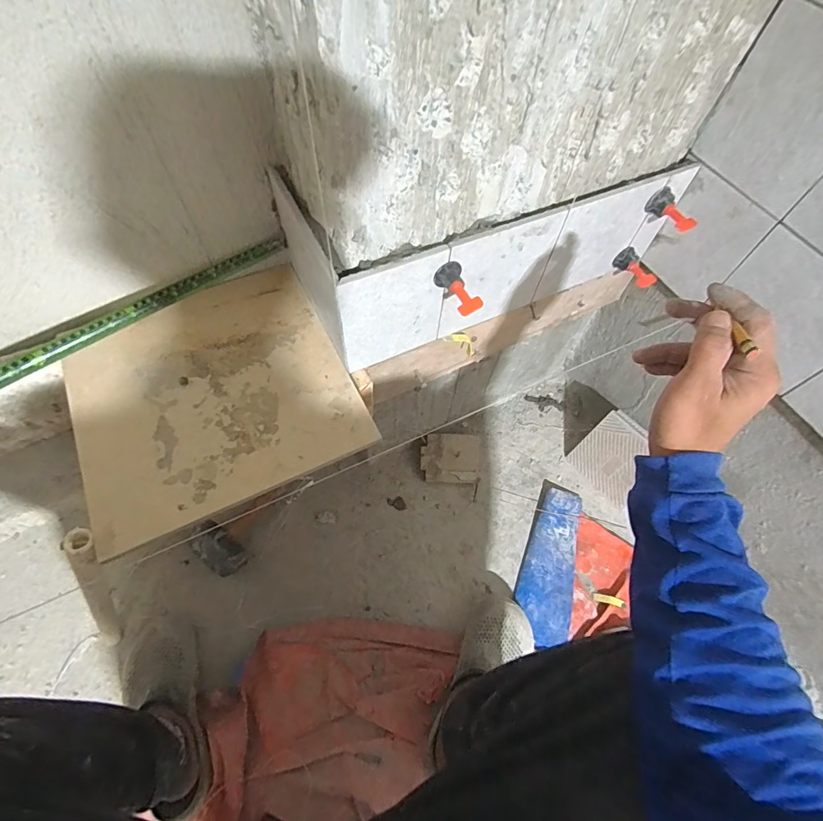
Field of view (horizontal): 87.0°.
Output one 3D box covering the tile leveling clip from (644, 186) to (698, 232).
[{"bbox_3d":[0.319,-0.243,0.529,0.026,0.027,0.060,-40,71,-21],"label":"tile leveling clip"}]

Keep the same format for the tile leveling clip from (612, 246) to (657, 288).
[{"bbox_3d":[0.314,-0.197,0.607,0.024,0.026,0.062,-28,67,-17],"label":"tile leveling clip"}]

